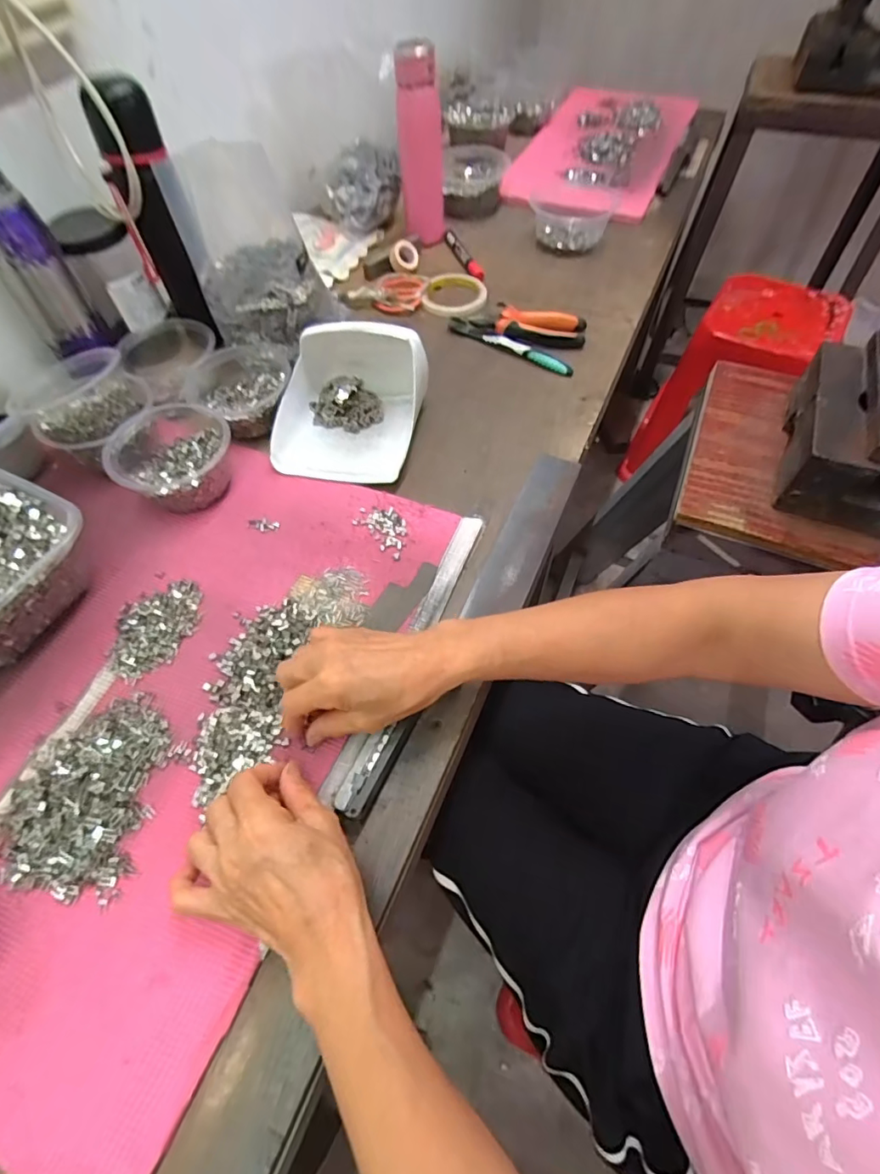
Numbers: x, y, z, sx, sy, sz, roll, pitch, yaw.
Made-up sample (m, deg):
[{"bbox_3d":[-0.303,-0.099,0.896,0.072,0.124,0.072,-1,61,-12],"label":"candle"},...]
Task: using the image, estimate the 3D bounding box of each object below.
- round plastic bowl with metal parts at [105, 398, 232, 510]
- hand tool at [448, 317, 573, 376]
[{"bbox_3d":[-0.274,-0.134,0.525,0.120,0.052,0.114,0,58,0],"label":"round plastic bowl with metal parts"},{"bbox_3d":[0.088,-0.320,0.667,0.189,0.014,0.019,34,64,19],"label":"hand tool"}]

